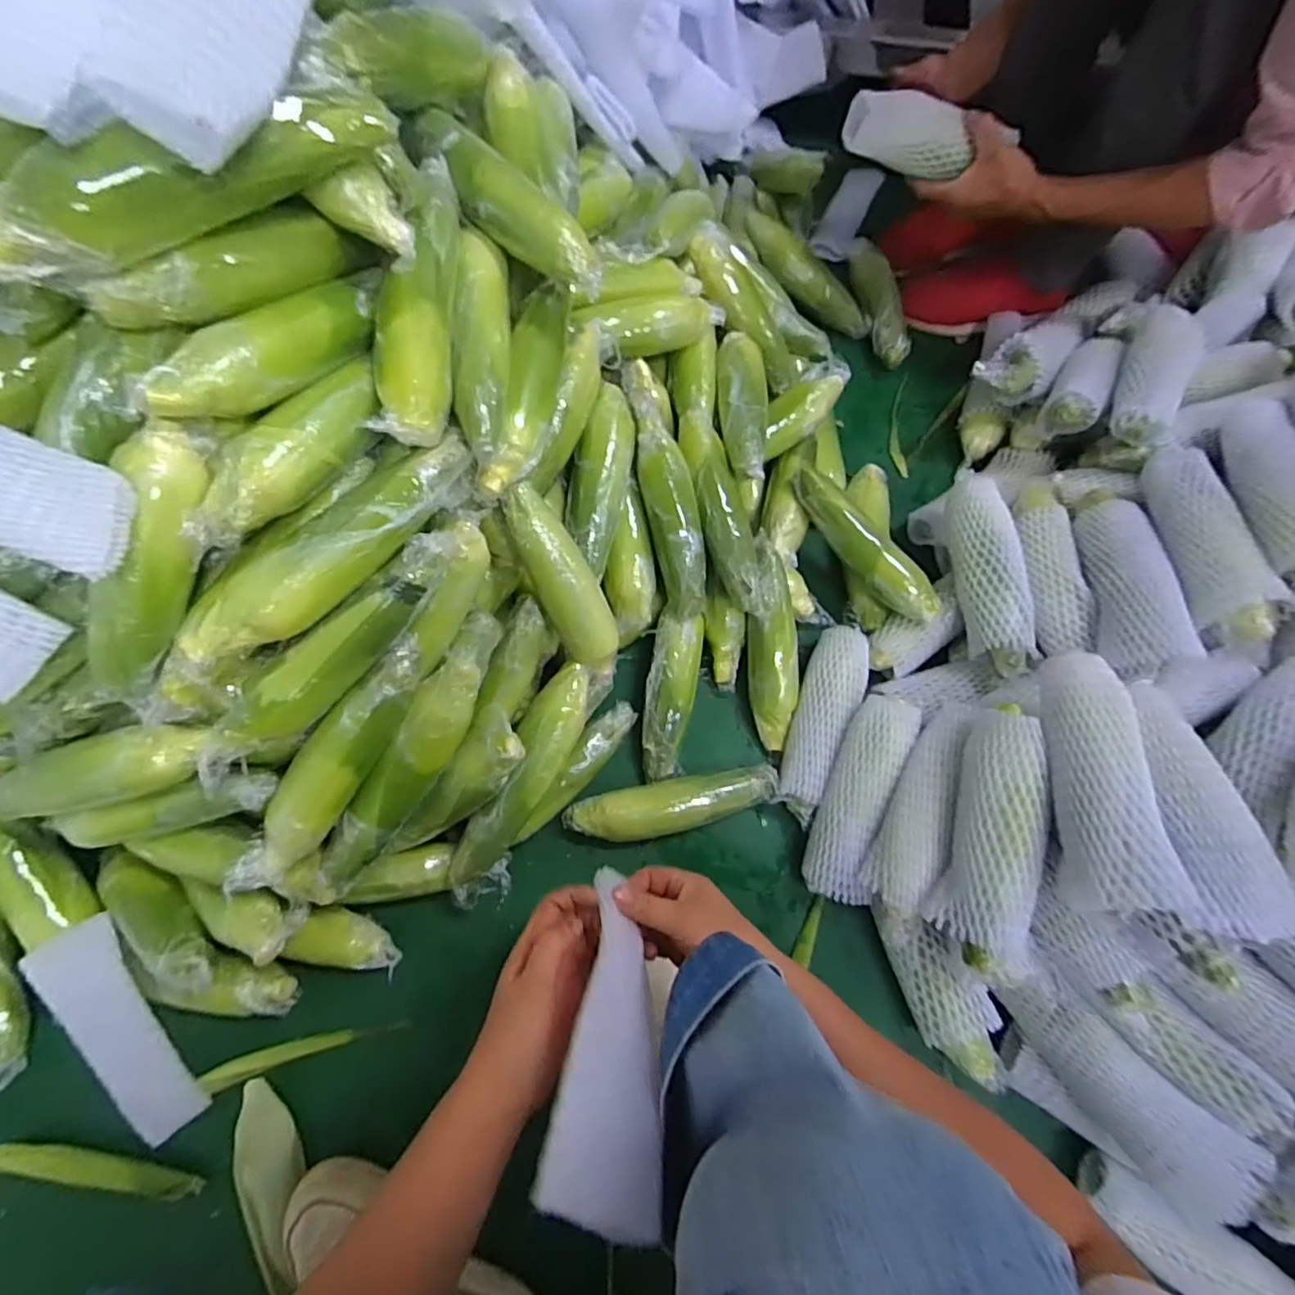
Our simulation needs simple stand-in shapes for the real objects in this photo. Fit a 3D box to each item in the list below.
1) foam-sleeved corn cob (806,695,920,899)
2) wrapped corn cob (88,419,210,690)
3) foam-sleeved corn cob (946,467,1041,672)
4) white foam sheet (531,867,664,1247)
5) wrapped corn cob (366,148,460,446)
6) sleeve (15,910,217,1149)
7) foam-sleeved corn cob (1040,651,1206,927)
[{"bbox_3d":[0.225,0.156,0.638,0.065,0.057,0.211,20,72,8],"label":"foam-sleeved corn cob"},{"bbox_3d":[-0.363,-0.056,0.437,0.056,0.049,0.213,26,104,10],"label":"wrapped corn cob"},{"bbox_3d":[0.392,-0.087,0.693,0.066,0.052,0.245,0,70,1],"label":"foam-sleeved corn cob"},{"bbox_3d":[-0.022,0.253,0.408,0.064,0.046,0.210,1,34,1],"label":"white foam sheet"},{"bbox_3d":[-0.180,-0.271,0.473,0.048,0.061,0.221,0,70,1],"label":"wrapped corn cob"},{"bbox_3d":[-0.499,0.362,0.572,0.076,0.009,0.212,-35,87,-11],"label":"sleeve"},{"bbox_3d":[0.385,0.106,0.507,0.067,0.062,0.213,3,70,2],"label":"foam-sleeved corn cob"}]

